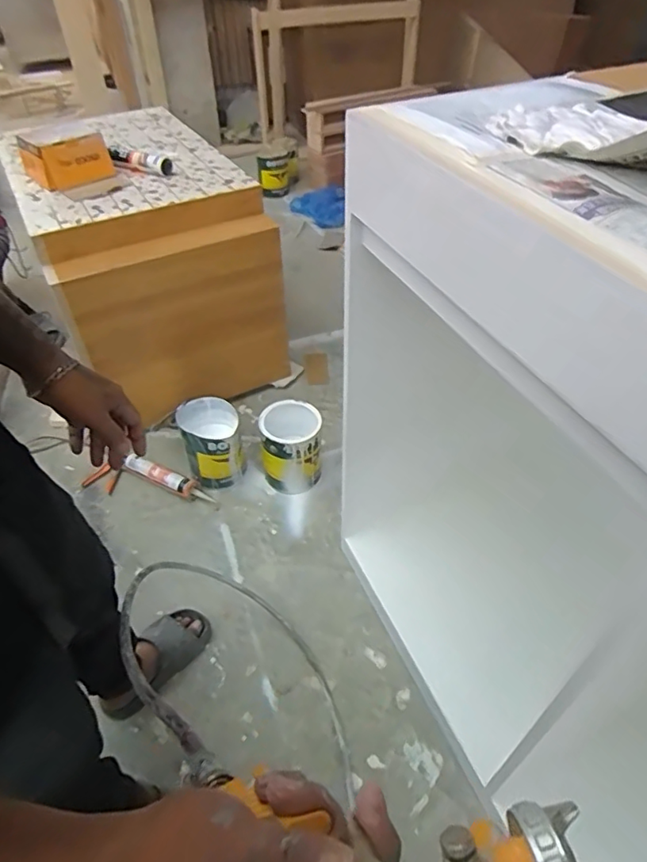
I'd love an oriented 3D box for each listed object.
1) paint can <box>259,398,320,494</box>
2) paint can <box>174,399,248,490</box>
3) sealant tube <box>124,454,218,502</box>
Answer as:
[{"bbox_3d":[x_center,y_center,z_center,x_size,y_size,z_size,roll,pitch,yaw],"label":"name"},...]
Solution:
[{"bbox_3d":[-0.087,0.049,1.499,0.155,0.204,0.159,-1,45,1],"label":"paint can"},{"bbox_3d":[-0.303,0.043,1.522,0.151,0.202,0.186,-14,47,-12],"label":"paint can"},{"bbox_3d":[-0.432,0.139,1.533,0.296,0.051,0.047,21,50,21],"label":"sealant tube"}]

